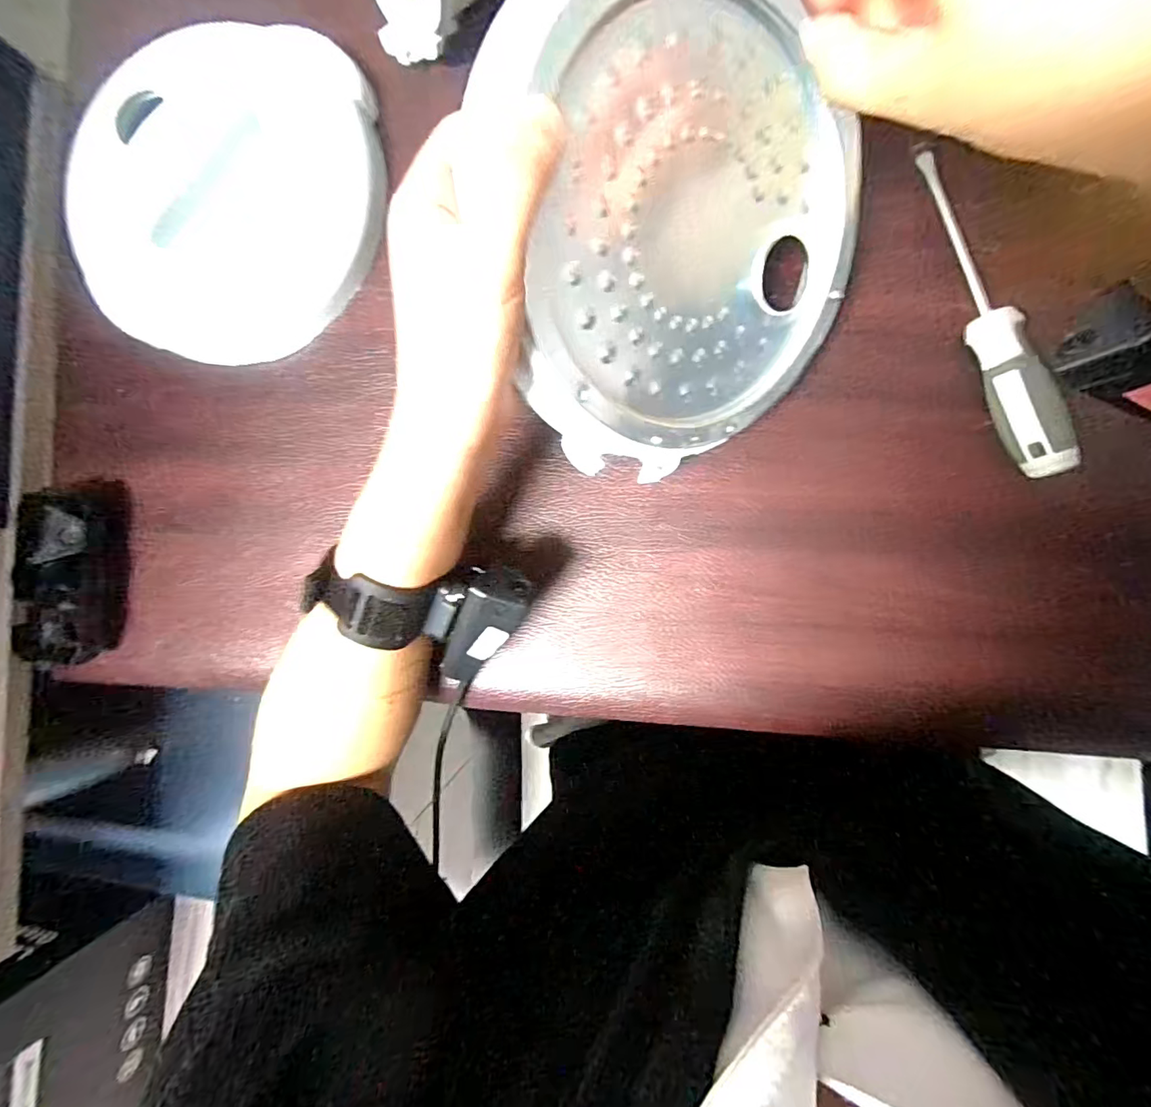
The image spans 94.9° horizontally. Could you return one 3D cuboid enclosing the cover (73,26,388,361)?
[{"bbox_3d":[-0.217,-0.220,0.327,0.182,0.029,0.187,-3,91,7],"label":"cover"}]

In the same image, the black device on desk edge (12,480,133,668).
[{"bbox_3d":[-0.329,0.012,0.340,0.067,0.026,0.117,5,92,7],"label":"black device on desk edge"}]

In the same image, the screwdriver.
[{"bbox_3d":[0.213,-0.125,0.275,0.023,0.028,0.179,-22,88,7],"label":"screwdriver"}]

